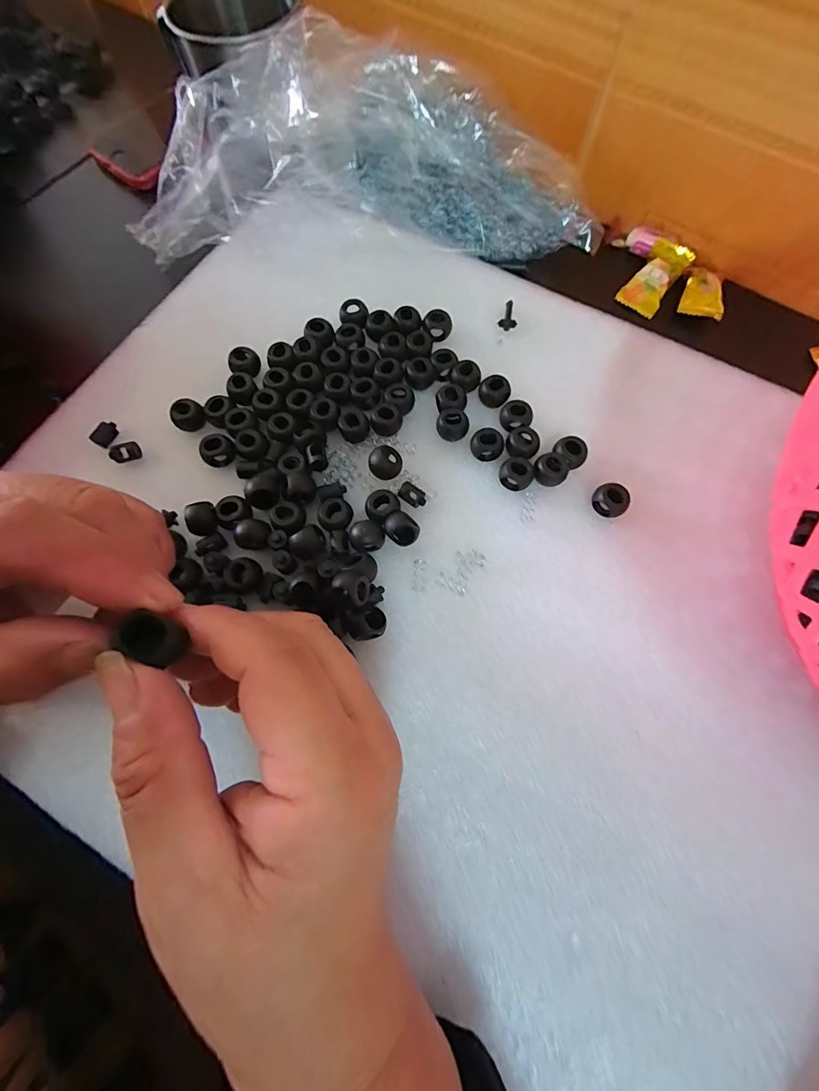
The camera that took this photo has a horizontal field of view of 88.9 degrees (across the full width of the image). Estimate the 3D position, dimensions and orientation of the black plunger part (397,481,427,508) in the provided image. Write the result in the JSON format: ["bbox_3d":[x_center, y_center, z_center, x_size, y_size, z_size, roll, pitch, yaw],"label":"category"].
[{"bbox_3d":[0.002,-0.026,0.221,0.015,0.008,0.008,32,75,12],"label":"black plunger part"}]

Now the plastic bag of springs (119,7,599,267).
[{"bbox_3d":[-0.031,-0.247,0.260,0.293,0.060,0.107,-3,72,-1],"label":"plastic bag of springs"}]

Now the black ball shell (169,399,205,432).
[{"bbox_3d":[-0.123,-0.072,0.235,0.017,0.013,0.015,-40,75,-11],"label":"black ball shell"}]

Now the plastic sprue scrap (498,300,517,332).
[{"bbox_3d":[0.061,-0.143,0.259,0.011,0.004,0.019,7,84,2],"label":"plastic sprue scrap"}]

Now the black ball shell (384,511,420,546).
[{"bbox_3d":[-0.004,-0.008,0.211,0.017,0.012,0.013,37,76,13],"label":"black ball shell"}]

